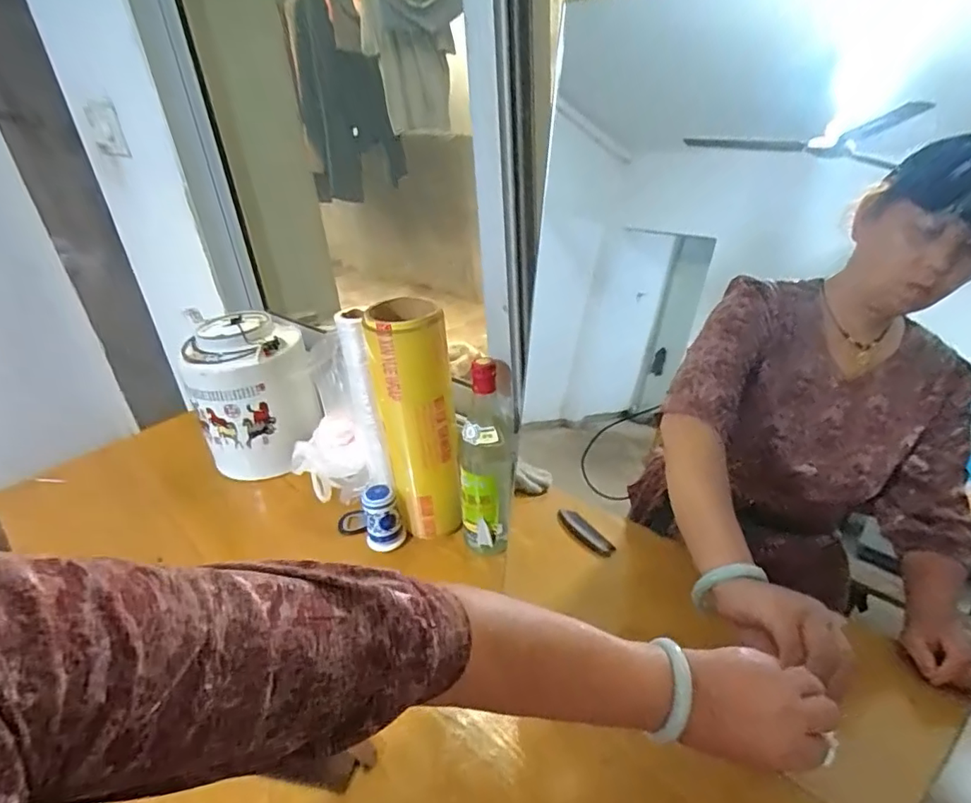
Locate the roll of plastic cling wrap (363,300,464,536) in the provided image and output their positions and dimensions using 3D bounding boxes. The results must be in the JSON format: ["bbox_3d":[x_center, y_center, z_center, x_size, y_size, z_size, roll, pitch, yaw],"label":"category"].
[{"bbox_3d":[-0.086,0.026,0.676,0.085,0.309,0.085,-11,31,-10],"label":"roll of plastic cling wrap"}]

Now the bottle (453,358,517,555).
[{"bbox_3d":[0.003,0.072,0.654,0.068,0.256,0.071,-3,30,3],"label":"bottle"}]

